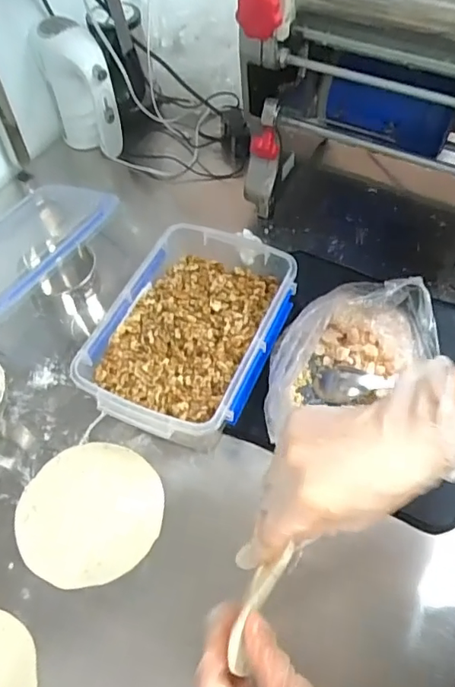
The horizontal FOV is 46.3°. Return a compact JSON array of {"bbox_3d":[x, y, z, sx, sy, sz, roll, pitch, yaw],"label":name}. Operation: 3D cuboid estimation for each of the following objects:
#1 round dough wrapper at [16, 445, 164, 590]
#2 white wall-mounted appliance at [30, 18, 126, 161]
[{"bbox_3d":[-0.142,0.174,0.551,0.138,0.006,0.145,2,57,-3],"label":"round dough wrapper"},{"bbox_3d":[-0.215,-0.387,0.818,0.128,0.190,0.070,24,60,17],"label":"white wall-mounted appliance"}]

